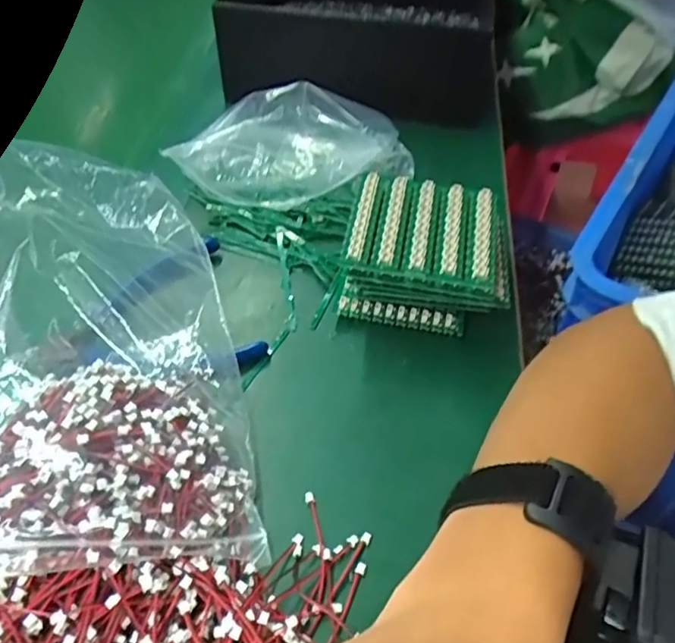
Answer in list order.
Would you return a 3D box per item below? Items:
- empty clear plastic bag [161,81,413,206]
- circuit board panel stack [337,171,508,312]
[{"bbox_3d":[-0.029,-0.128,0.434,0.173,0.061,0.071,-6,51,-4],"label":"empty clear plastic bag"},{"bbox_3d":[0.058,-0.042,0.371,0.101,0.058,0.086,6,51,5],"label":"circuit board panel stack"}]

